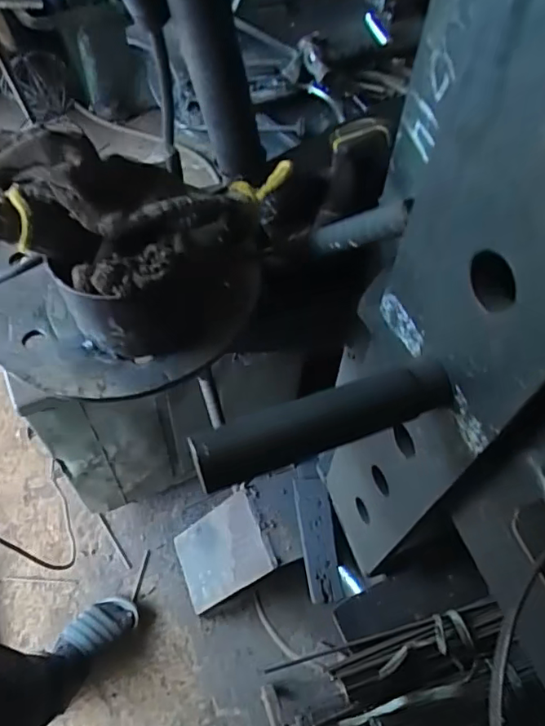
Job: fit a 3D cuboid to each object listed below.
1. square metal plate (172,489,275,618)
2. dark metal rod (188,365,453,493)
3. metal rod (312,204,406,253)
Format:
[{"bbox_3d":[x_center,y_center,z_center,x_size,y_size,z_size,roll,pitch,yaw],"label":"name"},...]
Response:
[{"bbox_3d":[-0.098,0.355,1.007,0.207,0.012,0.149,-37,60,24],"label":"square metal plate"},{"bbox_3d":[0.031,0.034,0.316,0.155,0.023,0.030,-17,59,-13],"label":"dark metal rod"},{"bbox_3d":[0.058,-0.089,0.367,0.012,0.098,0.017,-36,109,-22],"label":"metal rod"}]

